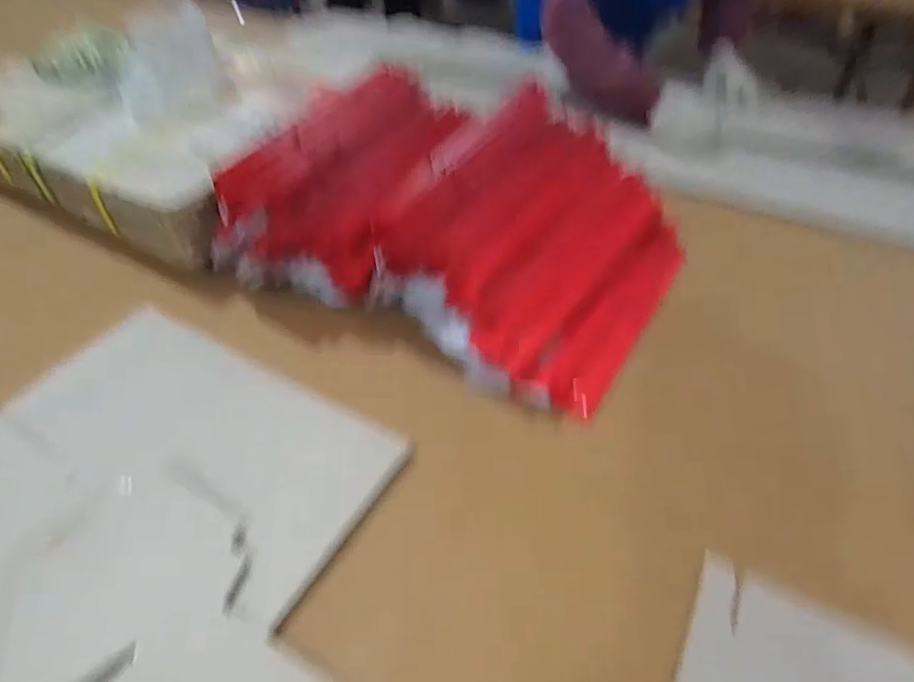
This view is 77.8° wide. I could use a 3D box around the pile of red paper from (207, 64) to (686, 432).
[{"bbox_3d":[0.014,-0.152,0.704,0.495,0.173,0.374,20,51,15],"label":"pile of red paper"}]

